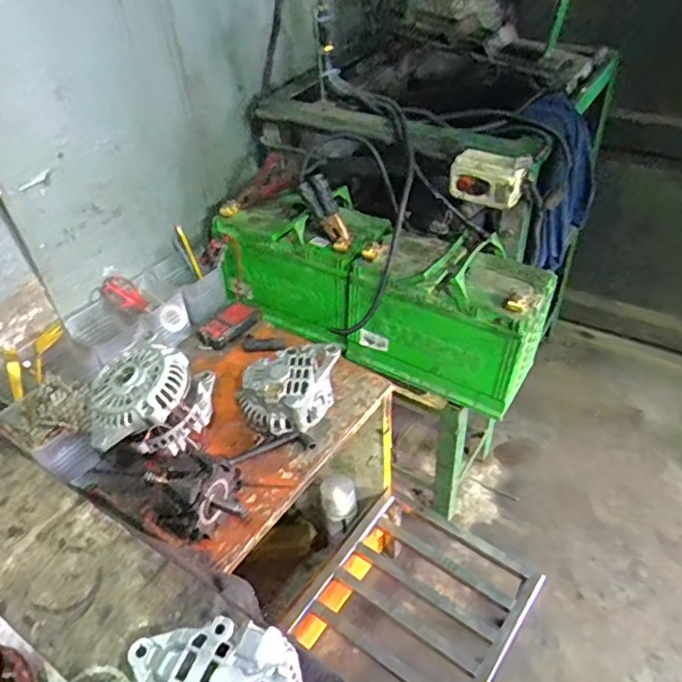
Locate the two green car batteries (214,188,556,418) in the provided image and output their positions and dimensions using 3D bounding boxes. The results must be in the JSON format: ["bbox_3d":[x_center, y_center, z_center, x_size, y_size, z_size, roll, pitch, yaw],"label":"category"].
[{"bbox_3d":[0.057,-0.093,1.041,0.585,0.209,0.180,18,47,23],"label":"two green car batteries"}]

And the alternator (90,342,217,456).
[{"bbox_3d":[-0.259,0.084,0.810,0.150,0.117,0.148,-11,42,-7],"label":"alternator"}]

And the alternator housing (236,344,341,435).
[{"bbox_3d":[-0.071,0.071,0.879,0.163,0.057,0.115,-21,45,-18],"label":"alternator housing"}]

